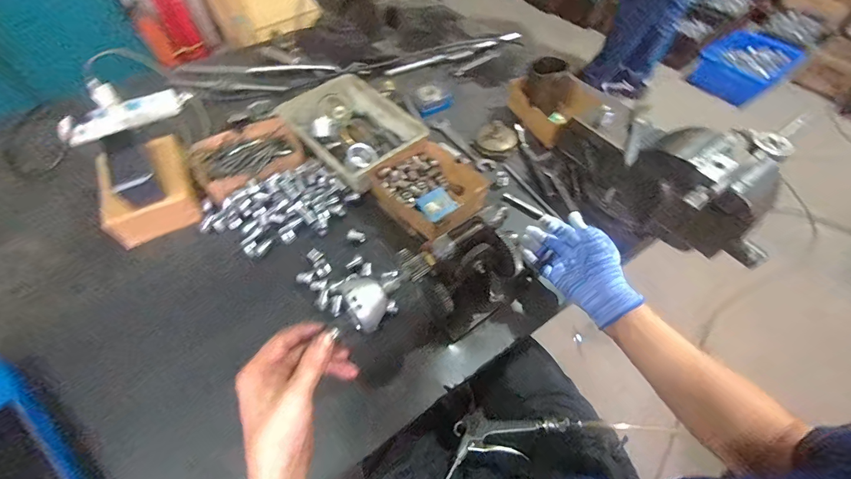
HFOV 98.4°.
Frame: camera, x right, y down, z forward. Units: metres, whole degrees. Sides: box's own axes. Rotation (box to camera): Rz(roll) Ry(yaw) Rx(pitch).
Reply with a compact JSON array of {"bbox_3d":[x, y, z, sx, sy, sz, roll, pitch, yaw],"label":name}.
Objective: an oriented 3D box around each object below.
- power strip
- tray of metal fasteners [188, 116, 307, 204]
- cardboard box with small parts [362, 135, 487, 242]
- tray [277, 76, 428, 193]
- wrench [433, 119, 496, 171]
[{"bbox_3d":[-0.601,-0.254,0.745,0.232,0.035,0.058,-34,61,-22],"label":"power strip"},{"bbox_3d":[-0.311,-0.146,0.646,0.173,0.035,0.132,-37,62,-24],"label":"tray of metal fasteners"},{"bbox_3d":[0.015,-0.096,0.629,0.179,0.051,0.182,-36,61,-23],"label":"cardboard box with small parts"},{"bbox_3d":[-0.133,-0.205,0.682,0.180,0.059,0.246,-34,61,-22],"label":"tray"},{"bbox_3d":[0.073,-0.186,0.723,0.036,0.015,0.162,-28,59,-19],"label":"wrench"}]

